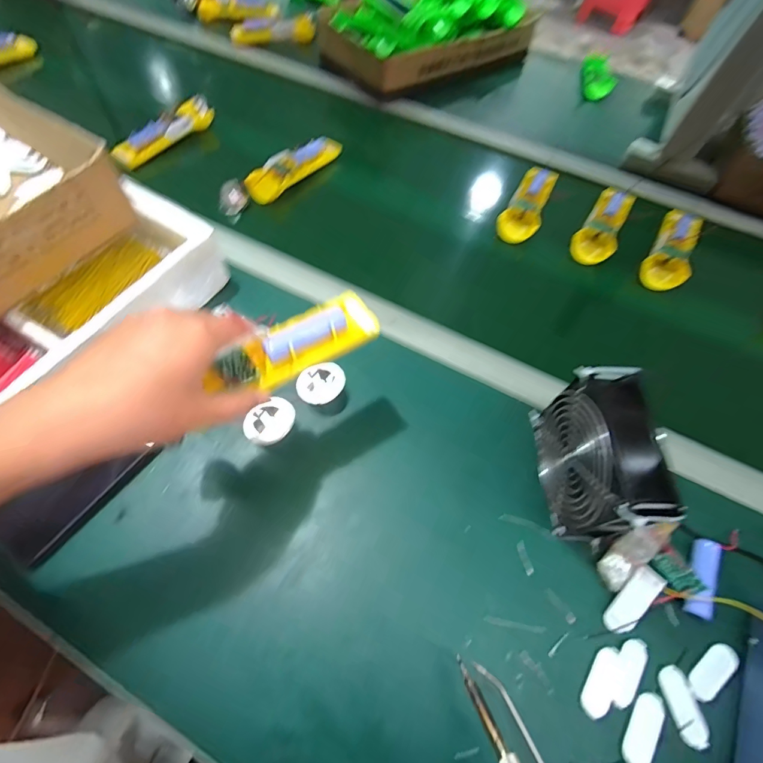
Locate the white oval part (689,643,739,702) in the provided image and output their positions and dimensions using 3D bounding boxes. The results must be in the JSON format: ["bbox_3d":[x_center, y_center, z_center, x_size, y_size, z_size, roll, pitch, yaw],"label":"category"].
[{"bbox_3d":[0.273,0.239,0.326,0.051,0.008,0.019,-33,68,-19],"label":"white oval part"}]

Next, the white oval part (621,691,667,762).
[{"bbox_3d":[0.203,0.269,0.306,0.022,0.005,0.054,33,64,14],"label":"white oval part"}]

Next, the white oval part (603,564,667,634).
[{"bbox_3d":[0.215,0.187,0.339,0.062,0.004,0.021,-46,44,-8],"label":"white oval part"}]

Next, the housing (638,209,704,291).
[{"bbox_3d":[0.414,-0.191,0.561,0.053,0.026,0.156,32,64,14],"label":"housing"}]

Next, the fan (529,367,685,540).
[{"bbox_3d":[0.189,0.068,0.351,0.056,0.116,0.123,2,61,-2],"label":"fan"}]

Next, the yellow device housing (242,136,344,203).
[{"bbox_3d":[-0.135,-0.332,0.614,0.052,0.026,0.168,34,65,15],"label":"yellow device housing"}]

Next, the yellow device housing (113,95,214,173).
[{"bbox_3d":[-0.350,-0.405,0.645,0.031,0.034,0.176,36,65,16],"label":"yellow device housing"}]

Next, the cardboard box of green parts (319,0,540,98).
[{"bbox_3d":[0.101,-0.690,0.779,0.407,0.101,0.197,-27,66,-17],"label":"cardboard box of green parts"}]

